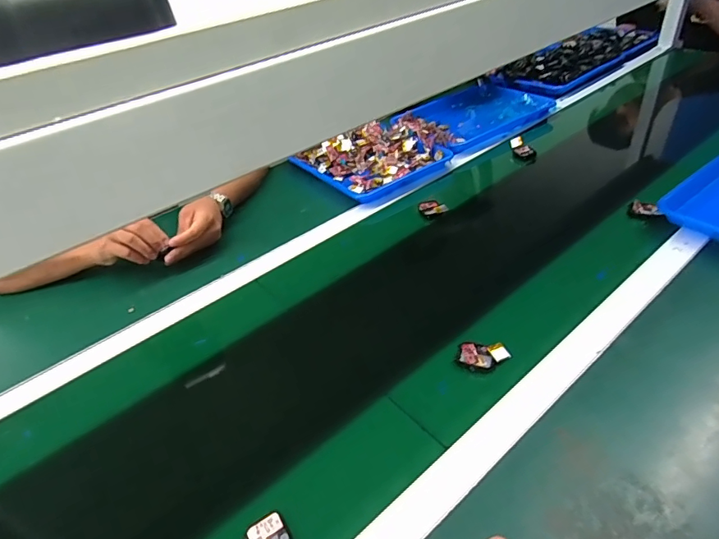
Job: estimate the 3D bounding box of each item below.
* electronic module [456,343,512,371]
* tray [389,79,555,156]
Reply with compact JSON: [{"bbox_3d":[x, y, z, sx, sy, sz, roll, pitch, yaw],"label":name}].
[{"bbox_3d":[0.149,0.103,0.564,0.058,0.014,0.036,-1,40,8],"label":"electronic module"},{"bbox_3d":[0.261,-0.366,1.116,0.342,0.046,0.255,-25,41,-21],"label":"tray"}]

